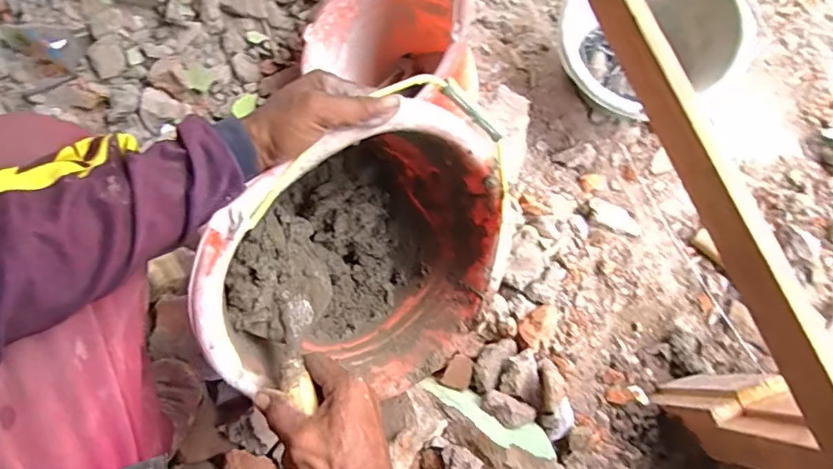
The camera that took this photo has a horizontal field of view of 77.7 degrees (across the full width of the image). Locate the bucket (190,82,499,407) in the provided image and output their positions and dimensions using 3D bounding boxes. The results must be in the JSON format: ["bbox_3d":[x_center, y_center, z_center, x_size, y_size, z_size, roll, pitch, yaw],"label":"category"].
[{"bbox_3d":[-0.077,0.009,0.503,0.233,0.261,0.295,26,72,33],"label":"bucket"}]

